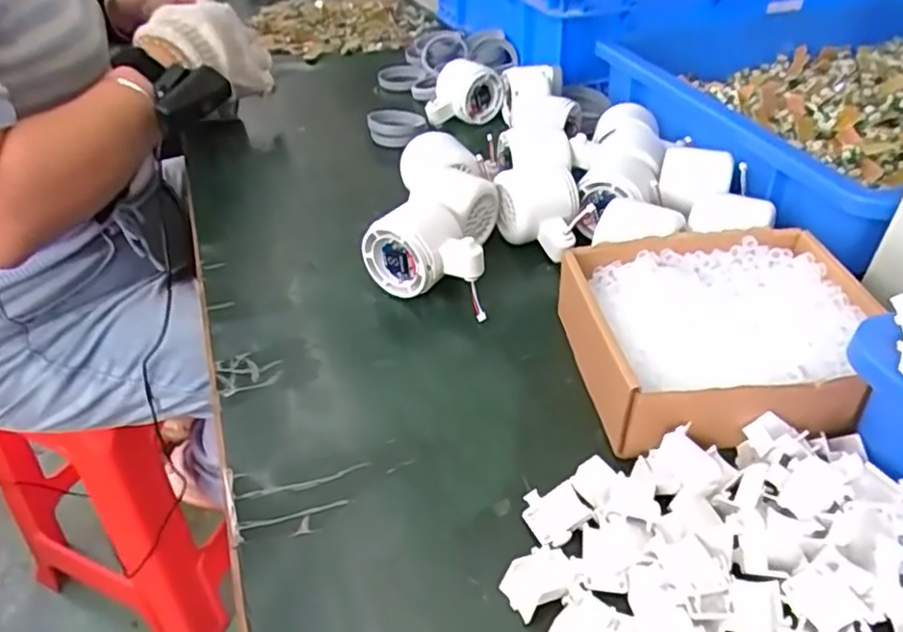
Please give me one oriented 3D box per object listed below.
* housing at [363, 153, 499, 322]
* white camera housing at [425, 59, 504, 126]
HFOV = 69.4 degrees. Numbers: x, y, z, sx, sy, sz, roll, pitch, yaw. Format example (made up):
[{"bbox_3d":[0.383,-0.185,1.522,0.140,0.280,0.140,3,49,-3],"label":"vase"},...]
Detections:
[{"bbox_3d":[-0.010,-0.076,0.502,0.087,0.063,0.169,5,40,7],"label":"housing"},{"bbox_3d":[0.010,-0.246,0.705,0.086,0.061,0.052,-10,45,-24],"label":"white camera housing"}]

